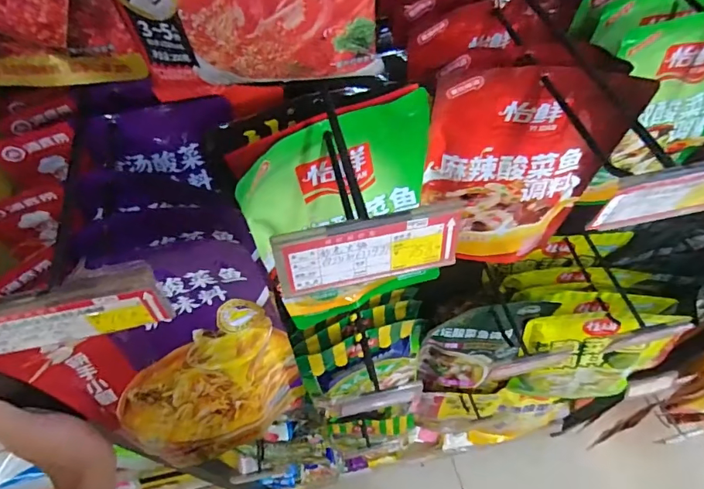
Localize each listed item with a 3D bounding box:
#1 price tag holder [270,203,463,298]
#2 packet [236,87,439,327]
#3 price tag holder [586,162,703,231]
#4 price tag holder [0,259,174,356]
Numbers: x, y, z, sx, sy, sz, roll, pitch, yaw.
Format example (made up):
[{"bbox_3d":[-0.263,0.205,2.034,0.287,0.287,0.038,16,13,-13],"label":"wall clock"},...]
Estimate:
[{"bbox_3d":[0.010,0.004,0.246,0.099,0.046,0.004,-11,42,-9],"label":"price tag holder"},{"bbox_3d":[-0.004,-0.016,0.442,0.175,0.241,0.062,-18,59,-10],"label":"packet"},{"bbox_3d":[0.190,-0.030,0.270,0.088,0.048,0.010,-12,58,-6],"label":"price tag holder"},{"bbox_3d":[-0.149,0.034,0.236,0.099,0.045,0.015,-12,58,-6],"label":"price tag holder"}]

